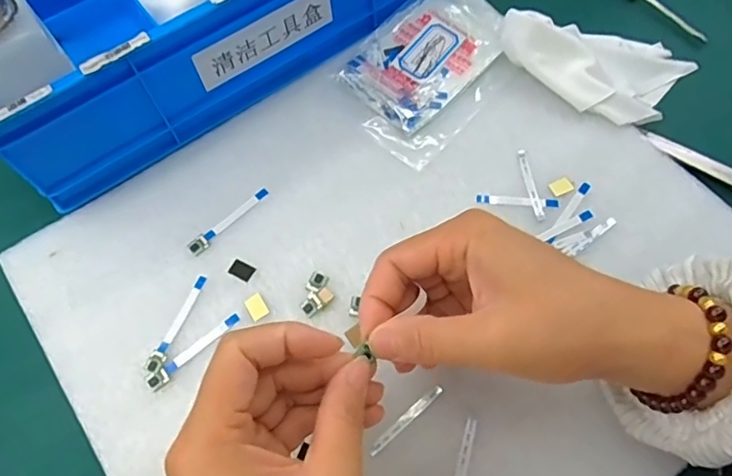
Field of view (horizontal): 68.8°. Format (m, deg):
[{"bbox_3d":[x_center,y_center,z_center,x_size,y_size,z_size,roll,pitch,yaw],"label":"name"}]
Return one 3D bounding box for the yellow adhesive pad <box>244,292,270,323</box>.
[{"bbox_3d":[-0.064,0.040,0.313,0.010,0.004,0.015,-30,69,-10],"label":"yellow adhesive pad"}]

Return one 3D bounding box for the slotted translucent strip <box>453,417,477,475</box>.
[{"bbox_3d":[0.050,0.117,0.277,0.006,0.004,0.046,16,68,9],"label":"slotted translucent strip"}]

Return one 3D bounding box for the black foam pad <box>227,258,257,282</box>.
[{"bbox_3d":[-0.075,0.020,0.324,0.015,0.004,0.010,27,71,12],"label":"black foam pad"}]

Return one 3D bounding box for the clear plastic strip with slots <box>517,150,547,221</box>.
[{"bbox_3d":[0.105,-0.035,0.339,0.006,0.004,0.051,-9,67,-2],"label":"clear plastic strip with slots"}]

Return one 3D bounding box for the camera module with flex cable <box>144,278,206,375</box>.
[{"bbox_3d":[-0.110,0.049,0.310,0.008,0.004,0.060,19,69,10],"label":"camera module with flex cable"}]

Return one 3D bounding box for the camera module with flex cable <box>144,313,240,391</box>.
[{"bbox_3d":[-0.097,0.065,0.305,0.059,0.005,0.009,-37,70,-13],"label":"camera module with flex cable"}]

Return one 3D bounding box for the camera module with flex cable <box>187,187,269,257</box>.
[{"bbox_3d":[-0.087,-0.012,0.336,0.010,0.004,0.060,41,74,17],"label":"camera module with flex cable"}]

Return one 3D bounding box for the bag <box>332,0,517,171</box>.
[{"bbox_3d":[0.047,-0.123,0.376,0.097,0.011,0.140,39,73,17],"label":"bag"}]

